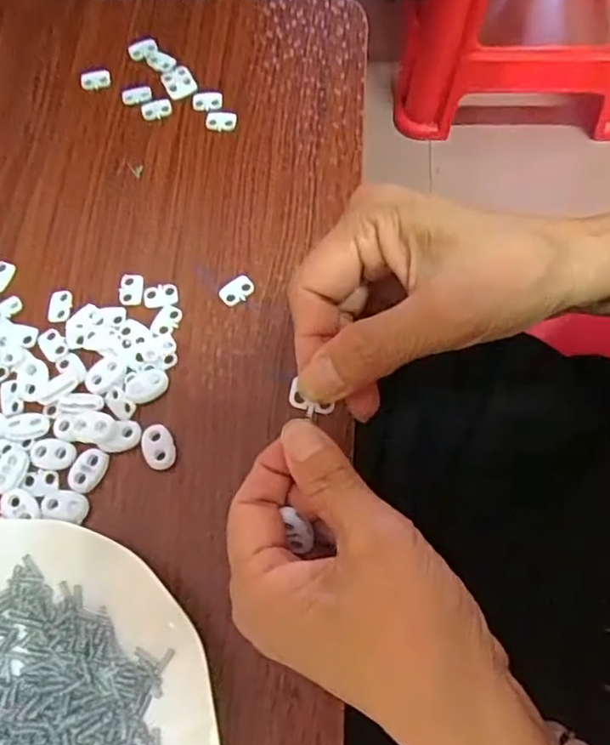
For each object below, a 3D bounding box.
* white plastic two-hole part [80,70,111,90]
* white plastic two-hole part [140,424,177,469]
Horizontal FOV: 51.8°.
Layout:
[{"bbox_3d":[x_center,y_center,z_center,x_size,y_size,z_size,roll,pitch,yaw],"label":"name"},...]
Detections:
[{"bbox_3d":[-0.137,-0.191,0.411,0.020,0.005,0.010,-9,68,-3],"label":"white plastic two-hole part"},{"bbox_3d":[-0.074,0.037,0.315,0.016,0.006,0.024,-16,68,-6],"label":"white plastic two-hole part"}]

